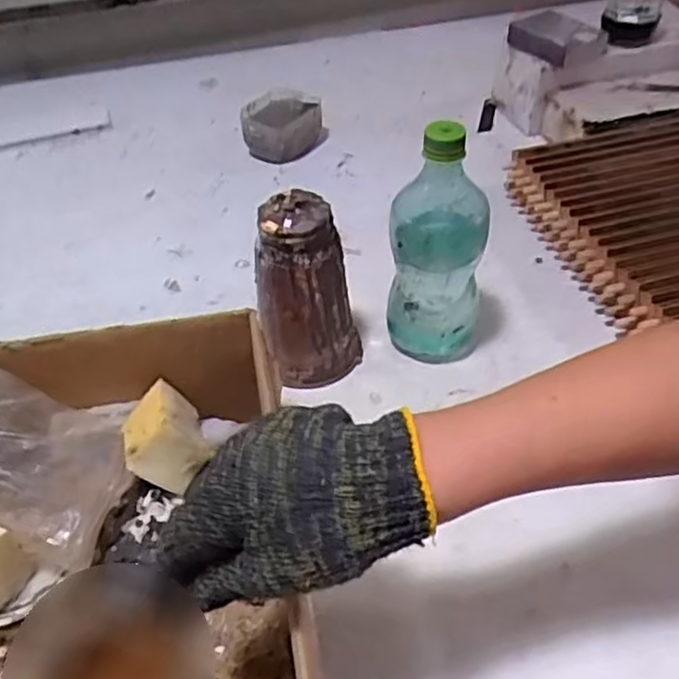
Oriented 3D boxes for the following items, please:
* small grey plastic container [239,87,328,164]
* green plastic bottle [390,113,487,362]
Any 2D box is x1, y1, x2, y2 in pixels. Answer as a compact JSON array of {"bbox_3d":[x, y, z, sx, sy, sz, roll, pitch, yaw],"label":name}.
[{"bbox_3d":[-0.071,-0.270,0.877,0.100,0.052,0.113,2,45,6],"label":"small grey plastic container"},{"bbox_3d":[0.077,-0.073,0.554,0.072,0.203,0.070,-2,45,2],"label":"green plastic bottle"}]

